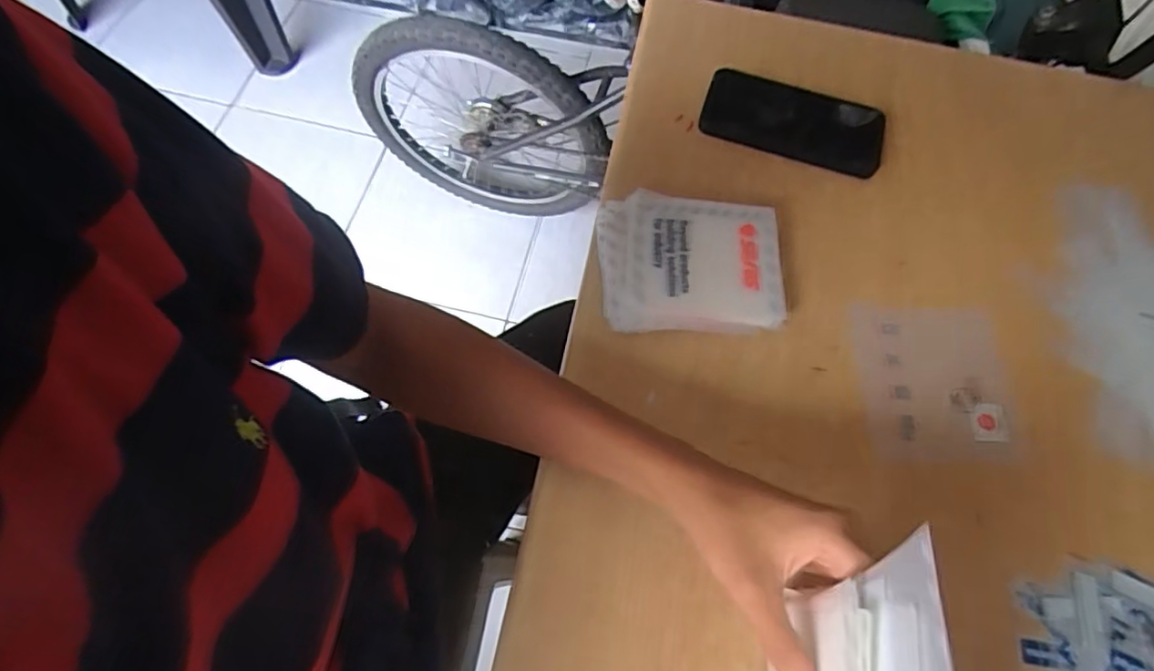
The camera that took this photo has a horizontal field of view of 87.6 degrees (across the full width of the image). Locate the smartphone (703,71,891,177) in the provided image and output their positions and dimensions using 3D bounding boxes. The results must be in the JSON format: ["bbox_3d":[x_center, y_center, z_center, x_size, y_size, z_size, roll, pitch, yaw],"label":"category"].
[{"bbox_3d":[0.189,-0.187,0.527,0.153,0.015,0.077,17,65,5],"label":"smartphone"}]

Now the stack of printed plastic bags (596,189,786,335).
[{"bbox_3d":[0.084,-0.052,0.451,0.133,0.026,0.106,2,64,-2],"label":"stack of printed plastic bags"}]

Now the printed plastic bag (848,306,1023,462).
[{"bbox_3d":[0.260,0.032,0.433,0.108,0.004,0.117,3,64,-2],"label":"printed plastic bag"}]

